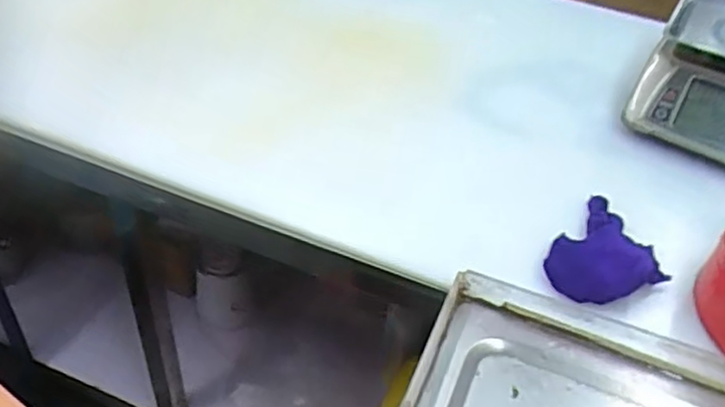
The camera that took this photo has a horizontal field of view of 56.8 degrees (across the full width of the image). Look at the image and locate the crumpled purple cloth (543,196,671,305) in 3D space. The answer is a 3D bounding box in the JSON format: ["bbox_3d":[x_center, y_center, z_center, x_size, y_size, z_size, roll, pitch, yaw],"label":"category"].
[{"bbox_3d":[0.278,0.049,0.743,0.120,0.049,0.158,24,45,18],"label":"crumpled purple cloth"}]

